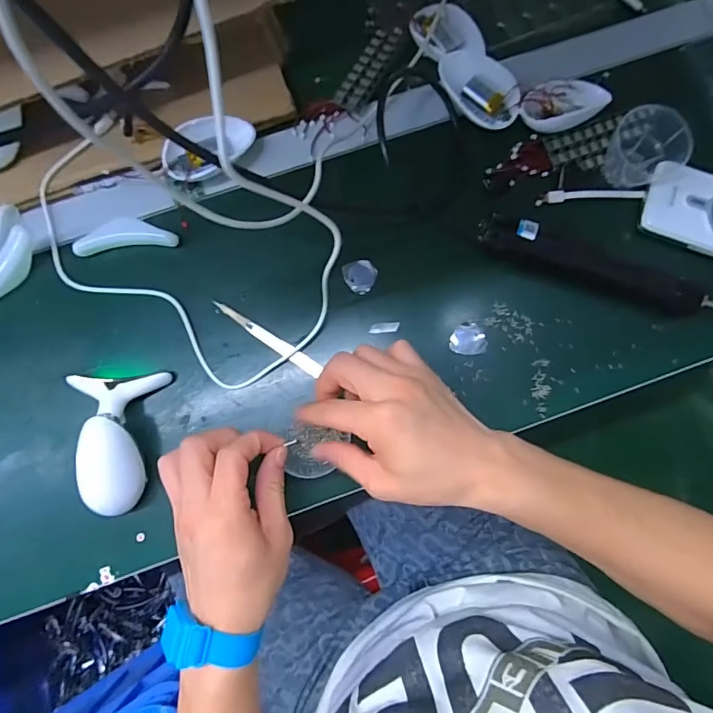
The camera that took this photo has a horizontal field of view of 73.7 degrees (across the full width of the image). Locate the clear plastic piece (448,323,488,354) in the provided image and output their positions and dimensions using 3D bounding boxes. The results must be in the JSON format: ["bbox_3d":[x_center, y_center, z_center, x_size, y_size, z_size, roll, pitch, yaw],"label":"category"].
[{"bbox_3d":[0.102,-0.016,0.433,0.033,0.004,0.029,-8,84,-2],"label":"clear plastic piece"}]

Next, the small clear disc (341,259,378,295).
[{"bbox_3d":[0.004,-0.074,0.441,0.031,0.004,0.031,0,84,-1],"label":"small clear disc"}]

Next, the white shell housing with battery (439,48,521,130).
[{"bbox_3d":[0.117,-0.252,0.448,0.051,0.019,0.083,-37,86,-5],"label":"white shell housing with battery"}]

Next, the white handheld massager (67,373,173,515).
[{"bbox_3d":[-0.199,0.072,0.394,0.075,0.045,0.115,-4,84,-1],"label":"white handheld massager"}]

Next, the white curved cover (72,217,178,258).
[{"bbox_3d":[-0.209,-0.110,0.432,0.088,0.013,0.030,-9,84,-2],"label":"white curved cover"}]

